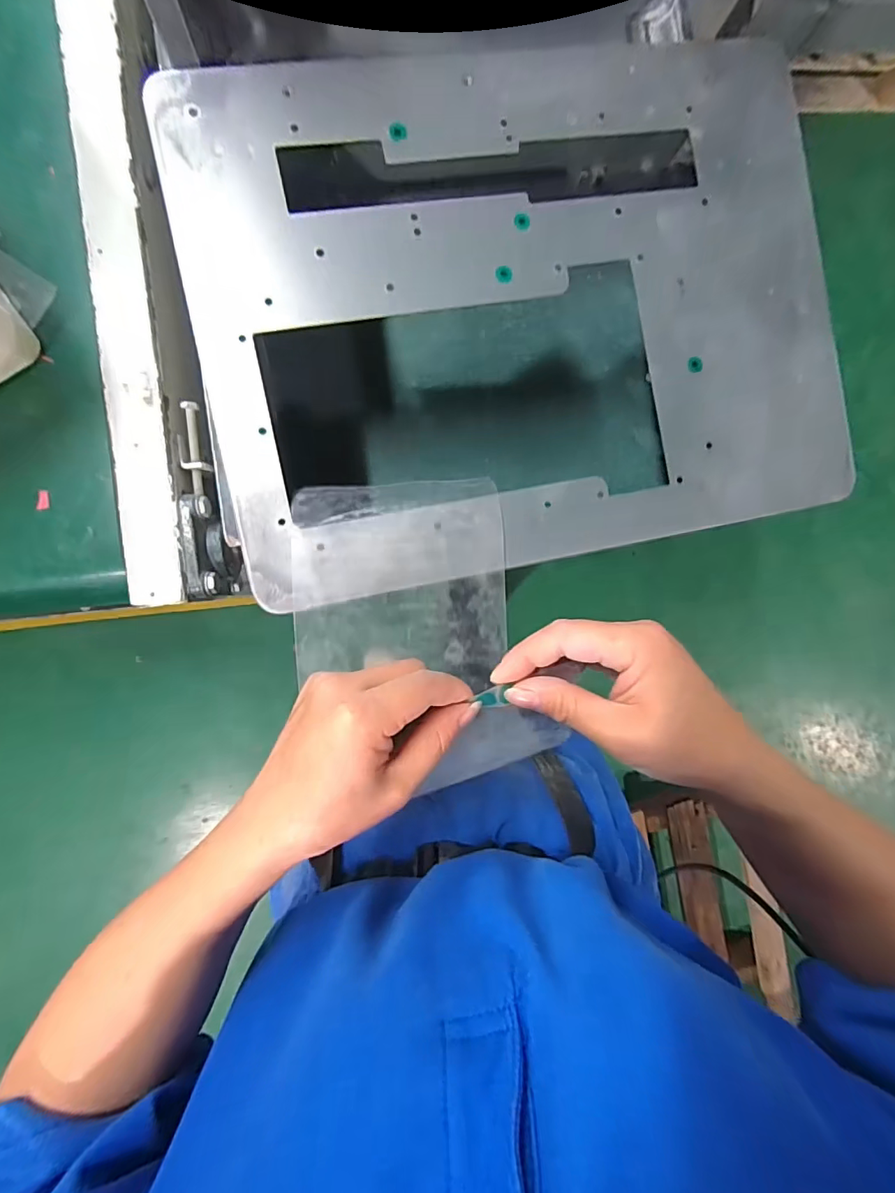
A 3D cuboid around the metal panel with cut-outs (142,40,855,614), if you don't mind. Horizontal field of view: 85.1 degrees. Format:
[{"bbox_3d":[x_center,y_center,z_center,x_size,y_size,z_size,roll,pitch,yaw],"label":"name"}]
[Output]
[{"bbox_3d":[0.062,-0.207,0.345,0.452,0.013,0.356,-12,93,-8],"label":"metal panel with cut-outs"}]

